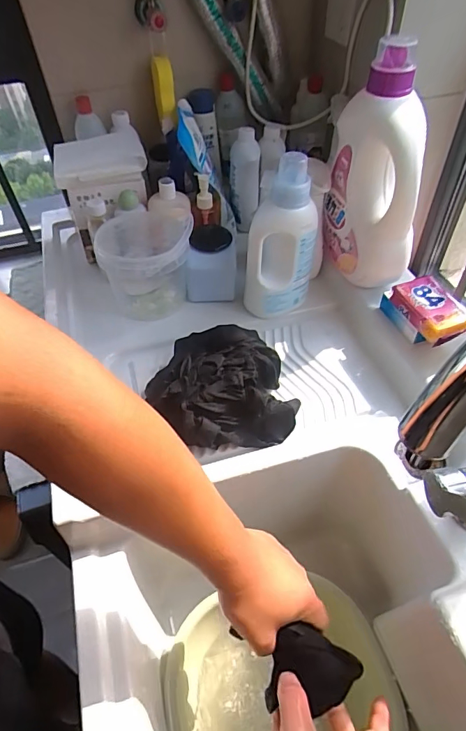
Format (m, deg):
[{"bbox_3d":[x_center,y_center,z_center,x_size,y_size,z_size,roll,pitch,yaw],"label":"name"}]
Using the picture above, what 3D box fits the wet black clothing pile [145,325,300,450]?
[{"bbox_3d":[-0.018,0.028,0.594,0.182,0.078,0.179,-10,49,-6],"label":"wet black clothing pile"}]

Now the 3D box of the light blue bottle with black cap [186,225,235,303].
[{"bbox_3d":[-0.037,-0.182,0.761,0.087,0.101,0.102,0,49,2],"label":"light blue bottle with black cap"}]

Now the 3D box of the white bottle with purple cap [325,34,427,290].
[{"bbox_3d":[0.207,-0.272,0.625,0.109,0.288,0.139,1,49,3],"label":"white bottle with purple cap"}]

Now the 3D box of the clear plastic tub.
[{"bbox_3d":[-0.145,-0.163,0.719,0.145,0.145,0.135,-1,49,2],"label":"clear plastic tub"}]

